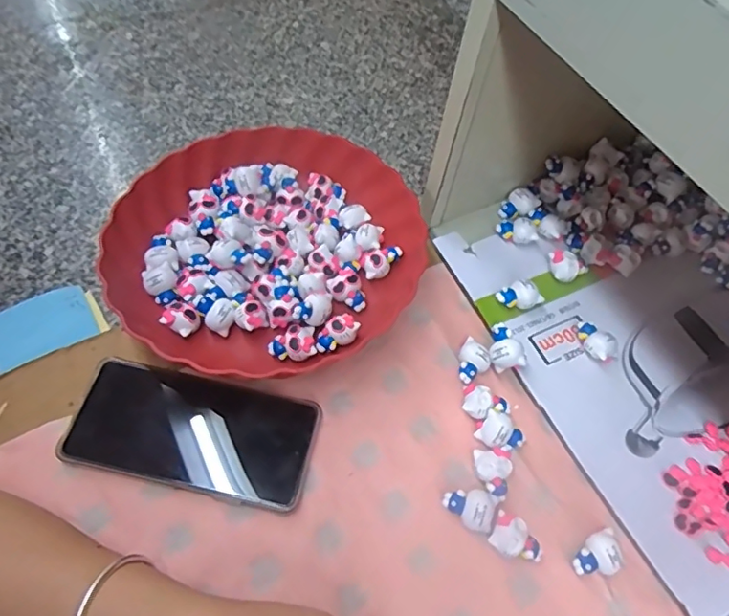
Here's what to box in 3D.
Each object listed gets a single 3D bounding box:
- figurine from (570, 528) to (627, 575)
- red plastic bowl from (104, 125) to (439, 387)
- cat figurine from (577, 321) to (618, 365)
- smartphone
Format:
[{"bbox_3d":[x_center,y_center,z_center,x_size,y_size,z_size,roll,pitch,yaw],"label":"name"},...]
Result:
[{"bbox_3d":[0.150,0.161,0.360,0.031,0.013,0.024,-16,62,-11],"label":"figurine"},{"bbox_3d":[-0.083,-0.052,0.460,0.236,0.059,0.231,1,60,-2],"label":"red plastic bowl"},{"bbox_3d":[0.180,0.029,0.434,0.036,0.023,0.023,35,65,17],"label":"cat figurine"},{"bbox_3d":[-0.119,0.084,0.387,0.165,0.014,0.078,10,60,4],"label":"smartphone"}]

